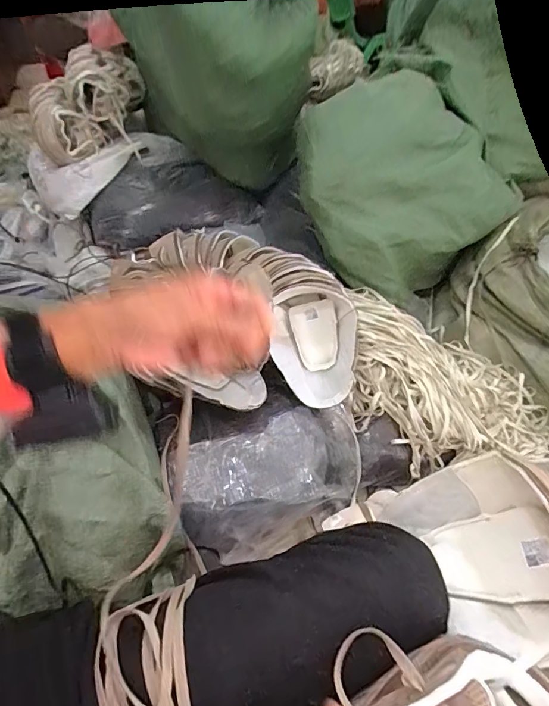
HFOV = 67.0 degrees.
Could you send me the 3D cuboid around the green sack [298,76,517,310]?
[{"bbox_3d":[0.288,-0.389,0.975,0.450,0.339,0.371,-27,53,-20],"label":"green sack"}]

